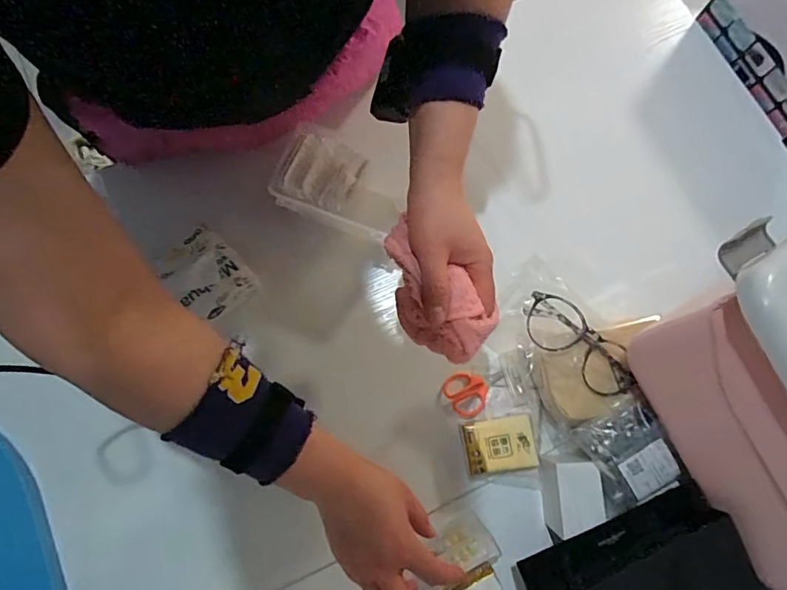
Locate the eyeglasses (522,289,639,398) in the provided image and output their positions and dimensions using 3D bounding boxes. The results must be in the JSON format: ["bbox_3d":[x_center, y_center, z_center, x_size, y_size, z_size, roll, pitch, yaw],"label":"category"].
[{"bbox_3d":[0.186,0.050,0.484,0.131,0.034,0.049,41,80,9],"label":"eyeglasses"}]

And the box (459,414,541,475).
[{"bbox_3d":[0.113,0.160,0.521,0.072,0.027,0.053,-9,77,-2],"label":"box"}]

